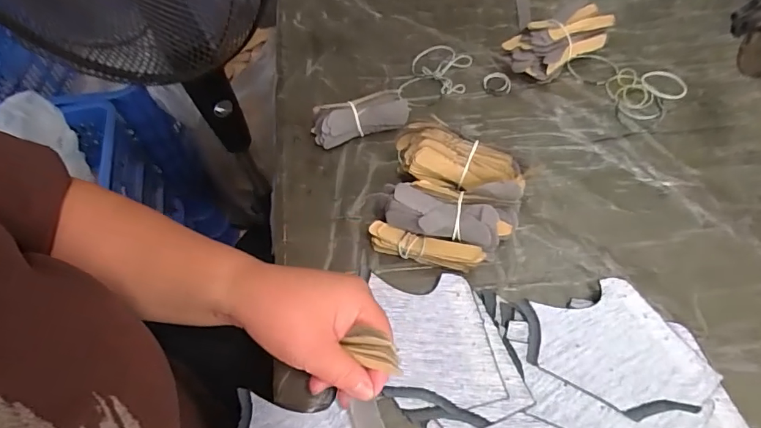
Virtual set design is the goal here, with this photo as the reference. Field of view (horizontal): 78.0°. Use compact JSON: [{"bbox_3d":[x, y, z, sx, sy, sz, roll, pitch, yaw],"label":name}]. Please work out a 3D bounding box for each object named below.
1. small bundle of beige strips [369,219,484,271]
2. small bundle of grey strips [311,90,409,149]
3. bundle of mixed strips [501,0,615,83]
[{"bbox_3d":[0.039,0.030,0.410,0.099,0.021,0.021,13,56,11],"label":"small bundle of beige strips"},{"bbox_3d":[-0.021,-0.101,0.493,0.099,0.037,0.033,-14,55,-8],"label":"small bundle of grey strips"},{"bbox_3d":[0.203,-0.197,0.545,0.128,0.052,0.062,-25,57,-15],"label":"bundle of mixed strips"}]

